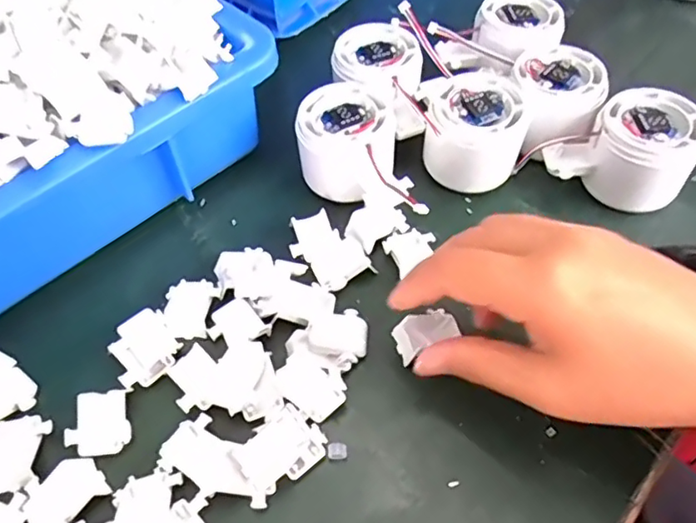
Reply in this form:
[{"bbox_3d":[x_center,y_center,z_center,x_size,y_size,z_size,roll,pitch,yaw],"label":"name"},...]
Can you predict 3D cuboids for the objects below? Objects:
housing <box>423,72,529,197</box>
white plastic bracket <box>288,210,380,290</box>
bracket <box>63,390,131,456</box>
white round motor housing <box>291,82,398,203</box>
[{"bbox_3d":[0.076,-0.078,0.357,0.055,0.052,0.056,0,56,-1],"label":"housing"},{"bbox_3d":[-0.011,-0.007,0.334,0.034,0.010,0.049,-34,63,-21],"label":"white plastic bracket"},{"bbox_3d":[-0.121,0.077,0.279,0.028,0.006,0.030,-5,57,-4],"label":"bracket"},{"bbox_3d":[-0.001,-0.071,0.353,0.058,0.041,0.061,0,56,-1],"label":"white round motor housing"}]

